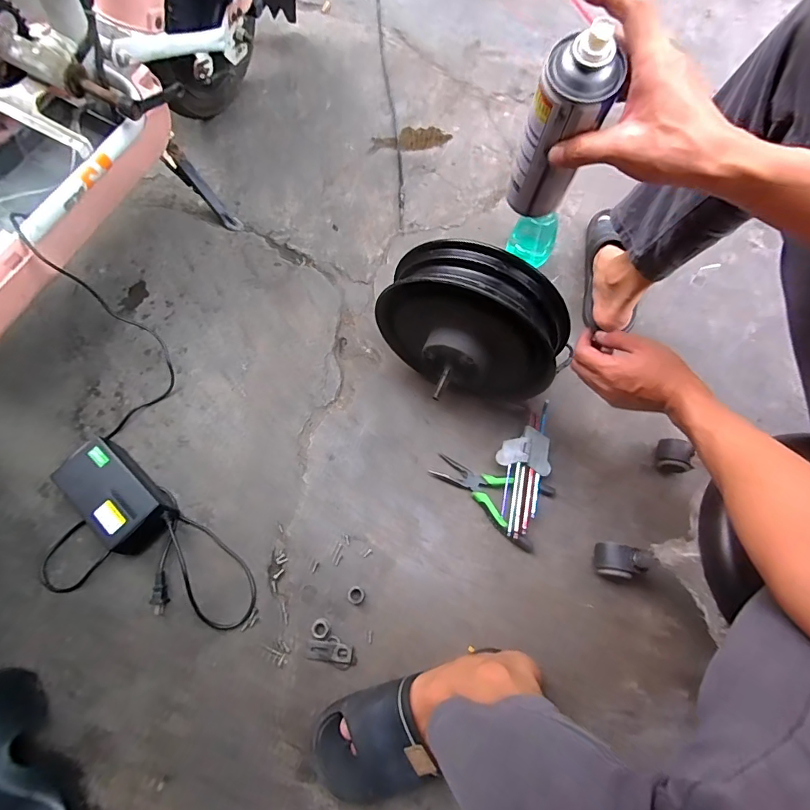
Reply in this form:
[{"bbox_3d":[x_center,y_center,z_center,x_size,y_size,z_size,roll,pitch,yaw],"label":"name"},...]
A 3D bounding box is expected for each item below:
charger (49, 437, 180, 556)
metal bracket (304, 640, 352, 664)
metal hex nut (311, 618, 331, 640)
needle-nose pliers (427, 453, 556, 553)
[{"bbox_3d":[-0.428,0.135,0.629,0.176,0.072,0.088,40,73,13],"label":"charger"},{"bbox_3d":[-0.105,0.338,0.579,0.063,0.007,0.023,8,69,1],"label":"metal bracket"},{"bbox_3d":[-0.117,0.313,0.590,0.025,0.007,0.026,22,70,6],"label":"metal hex nut"},{"bbox_3d":[0.129,0.137,0.659,0.185,0.017,0.104,26,70,8],"label":"needle-nose pliers"}]

